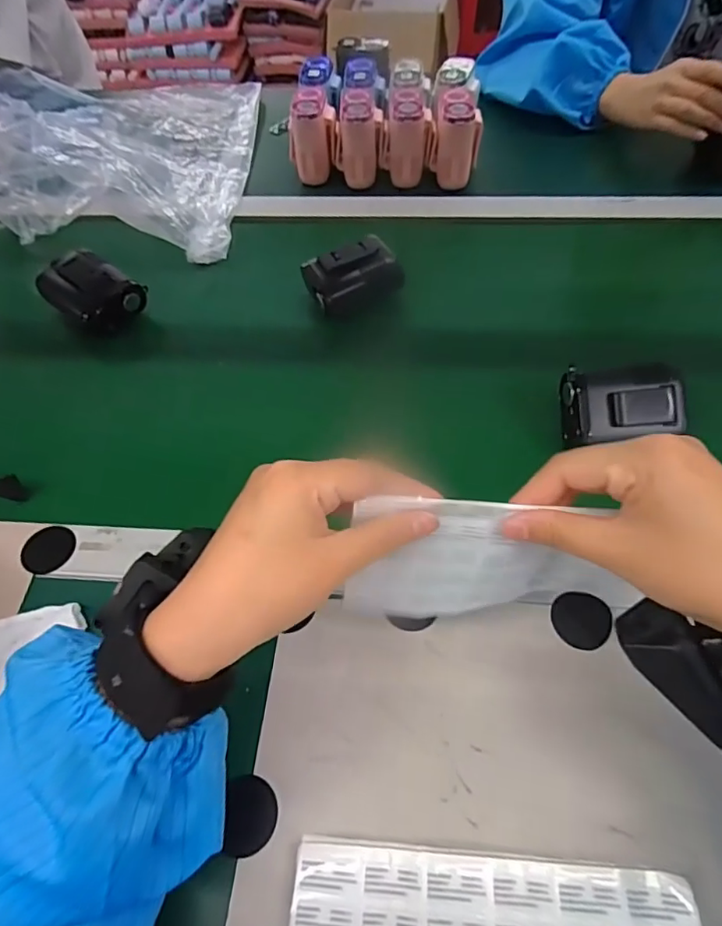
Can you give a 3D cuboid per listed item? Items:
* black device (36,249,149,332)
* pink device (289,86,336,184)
[{"bbox_3d":[-0.258,-0.164,0.513,0.079,0.053,0.065,30,64,21],"label":"black device"},{"bbox_3d":[-0.057,-0.386,0.628,0.055,0.078,0.066,-2,57,2],"label":"pink device"}]

